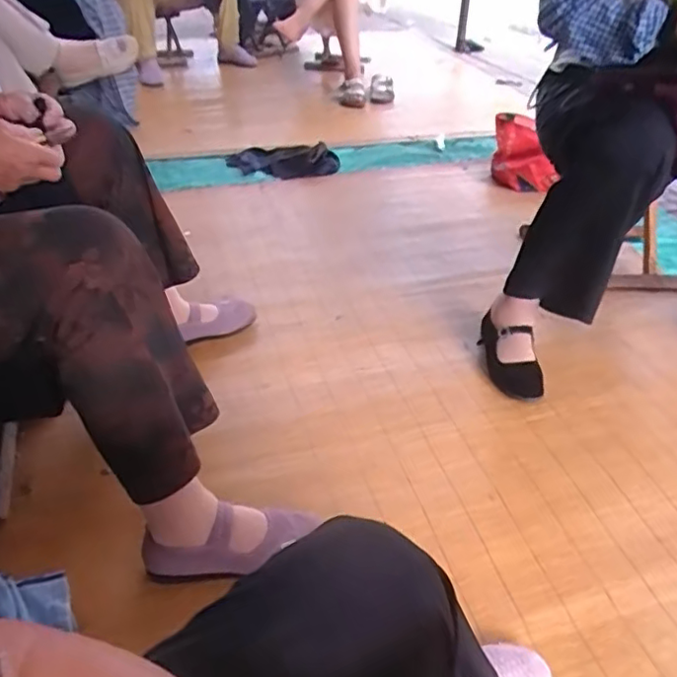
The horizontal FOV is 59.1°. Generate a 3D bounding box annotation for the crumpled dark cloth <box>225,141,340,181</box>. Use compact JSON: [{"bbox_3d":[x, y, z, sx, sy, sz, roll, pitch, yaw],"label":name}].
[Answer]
[{"bbox_3d":[-0.175,-0.559,1.876,0.344,0.088,0.112,-5,38,-4],"label":"crumpled dark cloth"}]

